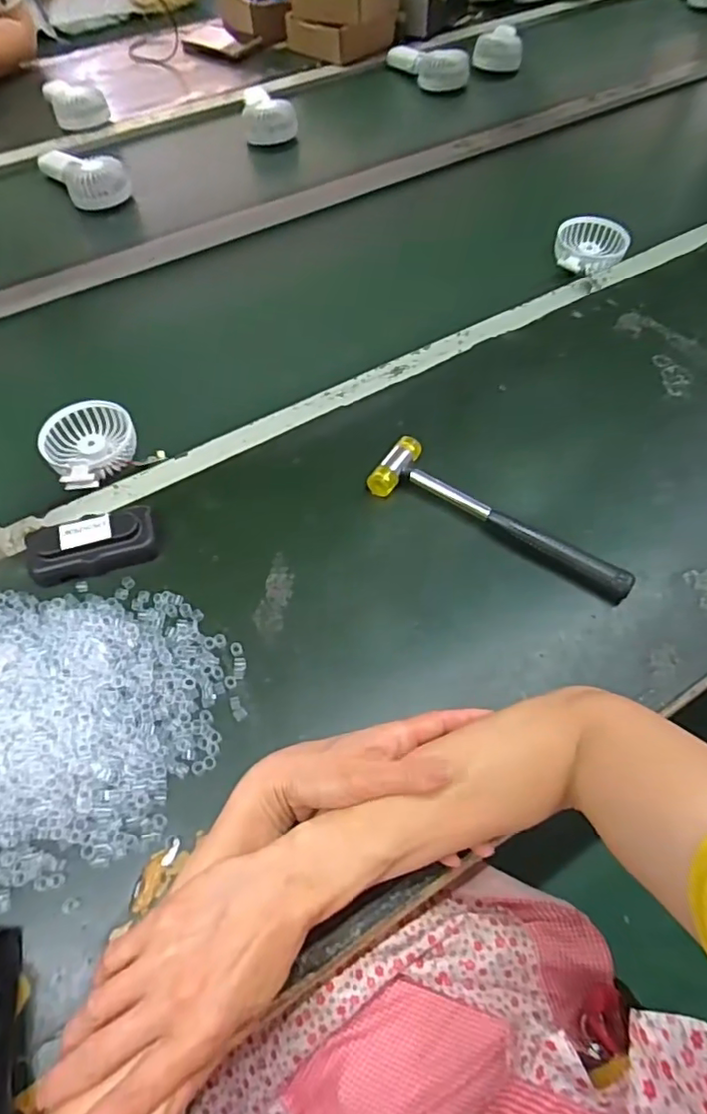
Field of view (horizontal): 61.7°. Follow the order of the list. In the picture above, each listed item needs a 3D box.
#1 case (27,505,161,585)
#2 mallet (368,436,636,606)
[{"bbox_3d":[-0.225,-0.010,0.508,0.104,0.029,0.046,-13,59,-8],"label":"case"},{"bbox_3d":[0.130,-0.033,0.524,0.240,0.029,0.057,30,63,17],"label":"mallet"}]

